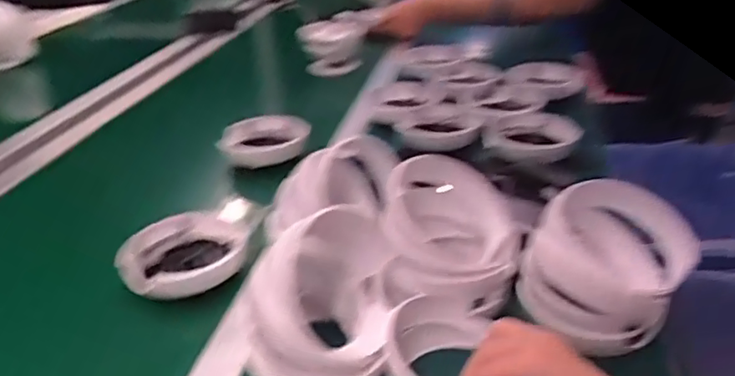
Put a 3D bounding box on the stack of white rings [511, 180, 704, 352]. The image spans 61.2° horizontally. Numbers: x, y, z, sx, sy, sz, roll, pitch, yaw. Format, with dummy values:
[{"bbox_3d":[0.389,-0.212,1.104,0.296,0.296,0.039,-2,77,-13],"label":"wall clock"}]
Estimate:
[{"bbox_3d":[0.209,0.066,0.545,0.137,0.095,0.129,8,30,20],"label":"stack of white rings"}]

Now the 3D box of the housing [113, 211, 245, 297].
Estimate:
[{"bbox_3d":[-0.185,0.065,0.631,0.124,0.026,0.111,-15,30,-20],"label":"housing"}]

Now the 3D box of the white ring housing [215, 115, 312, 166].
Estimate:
[{"bbox_3d":[-0.145,-0.069,0.873,0.126,0.026,0.115,-6,28,-5],"label":"white ring housing"}]

